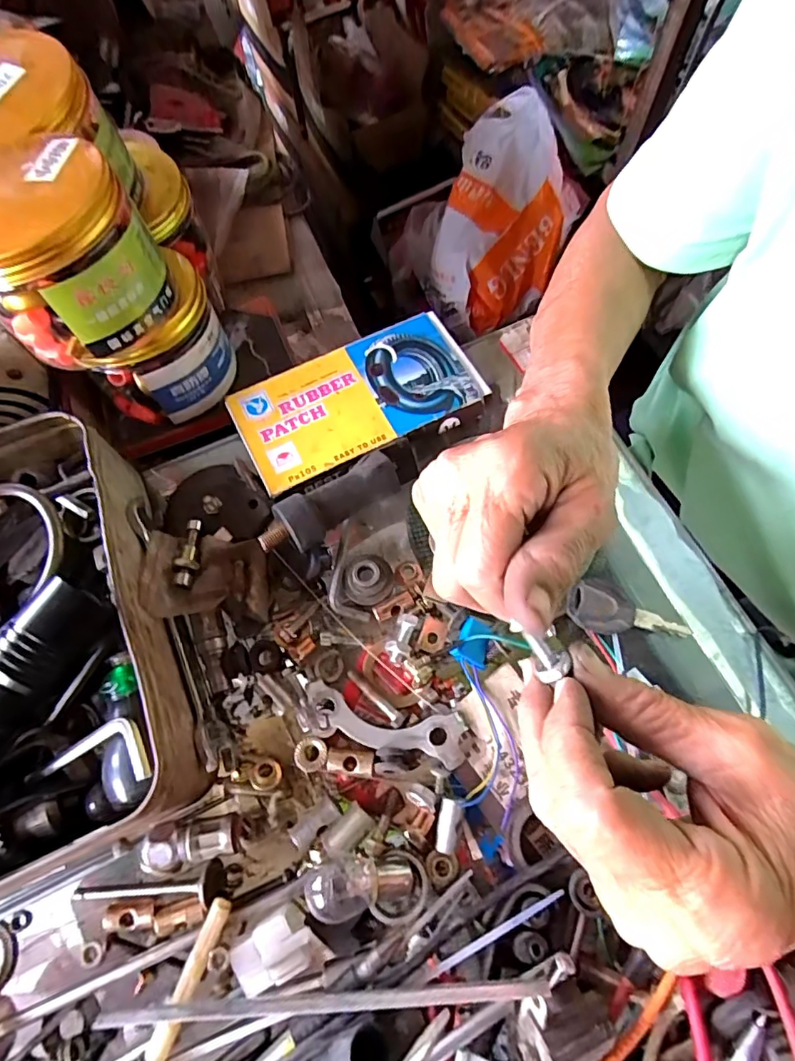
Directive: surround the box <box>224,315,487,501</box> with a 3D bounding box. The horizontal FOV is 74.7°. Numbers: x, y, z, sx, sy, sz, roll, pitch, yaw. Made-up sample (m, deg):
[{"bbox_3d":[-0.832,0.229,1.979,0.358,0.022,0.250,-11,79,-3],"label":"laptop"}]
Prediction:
[{"bbox_3d":[-0.022,-0.072,0.312,0.137,0.021,0.080,-25,69,-9],"label":"box"}]

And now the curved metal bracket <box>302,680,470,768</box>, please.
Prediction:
[{"bbox_3d":[-0.007,0.093,0.251,0.079,0.007,0.023,11,68,6],"label":"curved metal bracket"}]

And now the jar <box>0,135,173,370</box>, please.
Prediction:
[{"bbox_3d":[-0.162,-0.133,0.244,0.079,0.065,0.082,-36,71,-13],"label":"jar"}]

